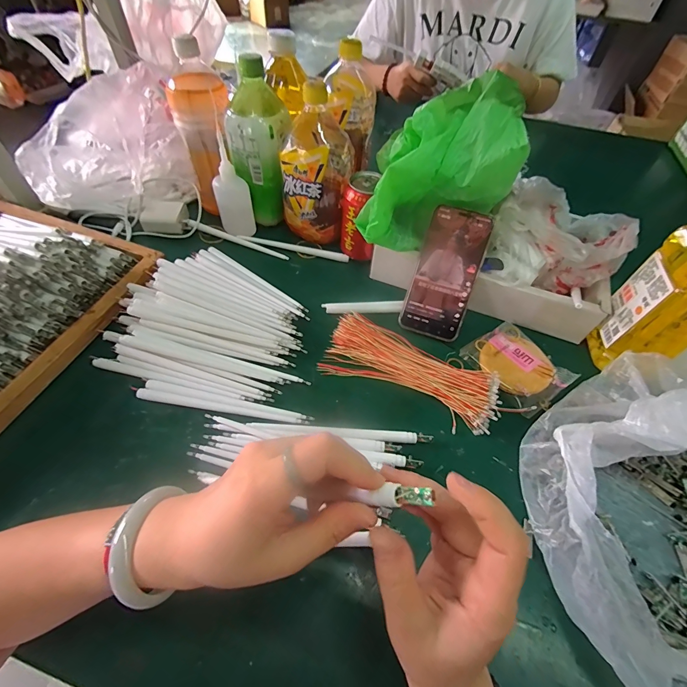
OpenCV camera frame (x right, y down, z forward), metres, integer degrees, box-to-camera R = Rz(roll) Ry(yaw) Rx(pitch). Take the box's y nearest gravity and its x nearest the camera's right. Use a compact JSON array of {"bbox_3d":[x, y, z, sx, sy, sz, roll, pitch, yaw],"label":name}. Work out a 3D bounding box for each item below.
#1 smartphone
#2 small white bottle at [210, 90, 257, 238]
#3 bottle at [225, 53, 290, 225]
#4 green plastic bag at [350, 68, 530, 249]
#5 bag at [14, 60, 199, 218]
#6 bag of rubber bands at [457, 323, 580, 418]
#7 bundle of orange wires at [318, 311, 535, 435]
[{"bbox_3d":[0.129,-0.088,0.442,0.074,0.007,0.160,18,99,10],"label":"smartphone"},{"bbox_3d":[-0.162,-0.227,0.500,0.047,0.162,0.029,-16,57,-14],"label":"small white bottle"},{"bbox_3d":[-0.119,-0.274,0.495,0.083,0.199,0.072,-7,55,-8],"label":"bottle"},{"bbox_3d":[0.106,-0.187,0.403,0.163,0.168,0.094,12,55,6],"label":"green plastic bag"},{"bbox_3d":[-0.359,-0.294,0.526,0.221,0.152,0.170,-24,59,-19],"label":"bag"},{"bbox_3d":[0.214,0.027,0.428,0.092,0.013,0.107,-28,60,-21],"label":"bag of rubber bands"},{"bbox_3d":[0.086,0.031,0.410,0.217,0.018,0.087,23,56,13],"label":"bundle of orange wires"}]

